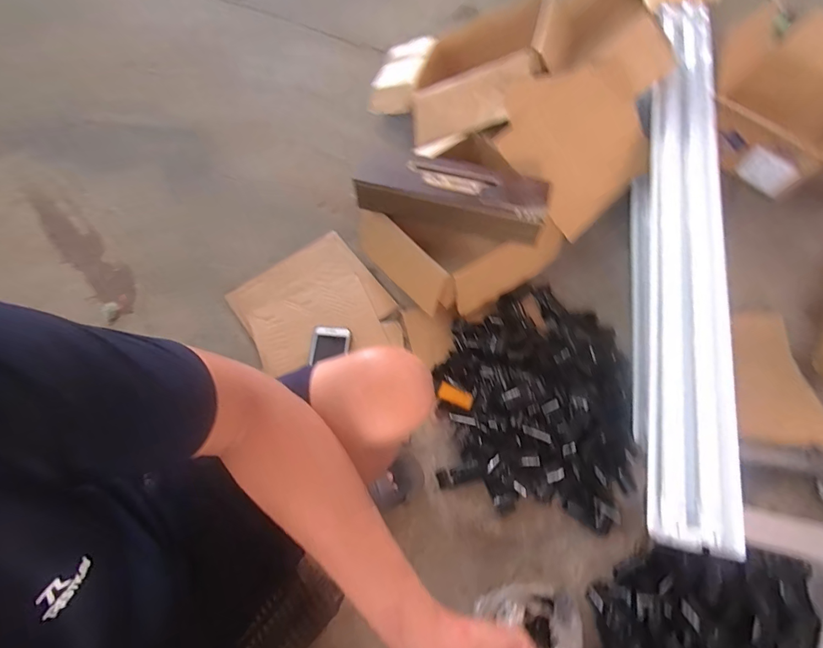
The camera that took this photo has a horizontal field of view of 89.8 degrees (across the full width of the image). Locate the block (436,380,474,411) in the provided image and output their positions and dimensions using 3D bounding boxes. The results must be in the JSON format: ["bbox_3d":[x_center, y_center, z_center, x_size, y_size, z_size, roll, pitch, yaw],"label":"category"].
[{"bbox_3d":[0.087,0.143,0.818,0.070,0.008,0.036,21,66,10],"label":"block"}]

